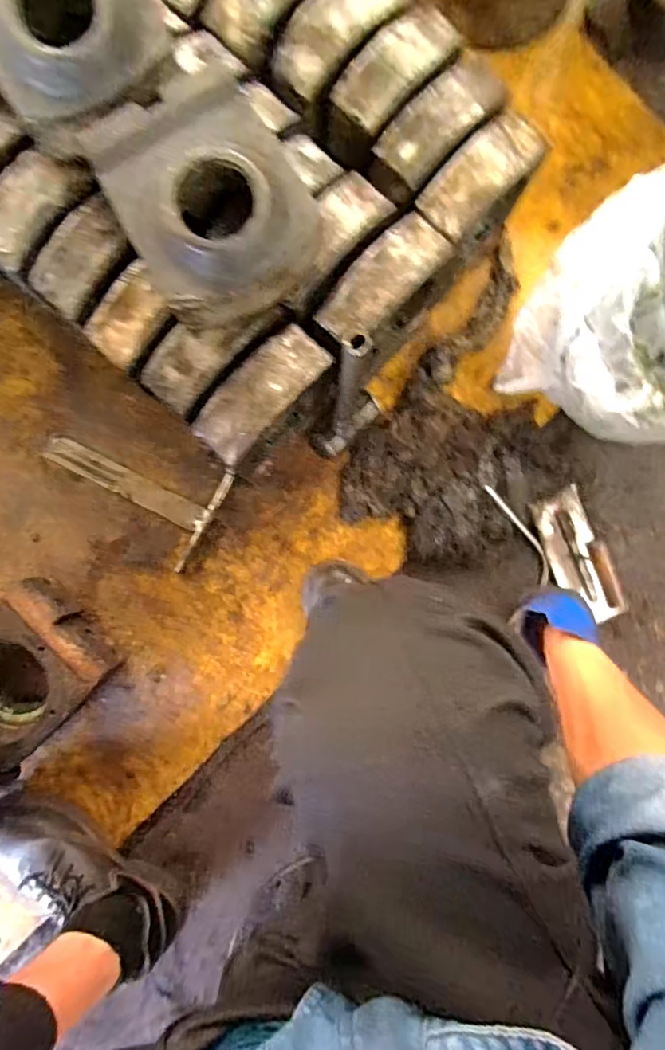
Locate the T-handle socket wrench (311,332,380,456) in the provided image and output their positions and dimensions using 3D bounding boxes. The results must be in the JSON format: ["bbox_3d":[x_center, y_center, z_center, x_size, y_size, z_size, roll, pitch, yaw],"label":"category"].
[{"bbox_3d":[0.027,-0.162,0.624,0.089,0.229,0.045,-39,78,-19],"label":"T-handle socket wrench"}]

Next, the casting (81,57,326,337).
[{"bbox_3d":[-0.117,-0.294,0.492,0.160,0.092,0.191,-38,93,-10],"label":"casting"}]

